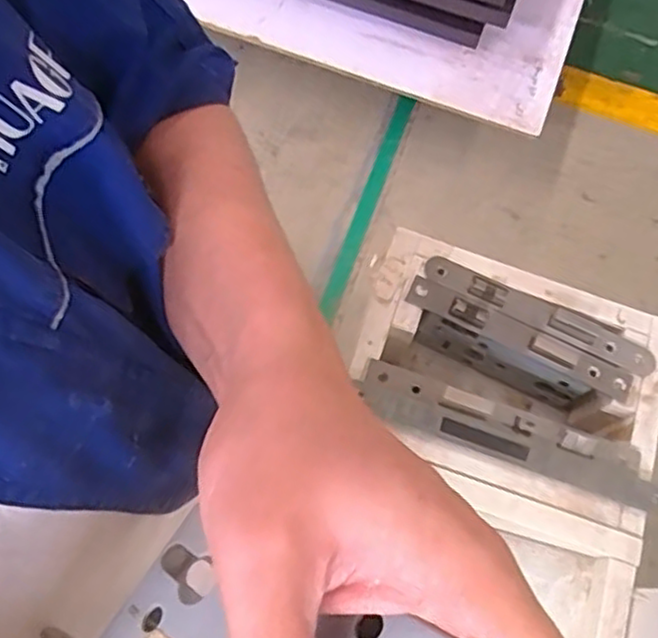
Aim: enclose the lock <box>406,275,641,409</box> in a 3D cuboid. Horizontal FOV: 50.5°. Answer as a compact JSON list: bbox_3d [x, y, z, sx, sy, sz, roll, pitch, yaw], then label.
[{"bbox_3d":[0.136,0.025,0.529,0.167,0.075,0.026,24,68,7],"label":"lock"}]

